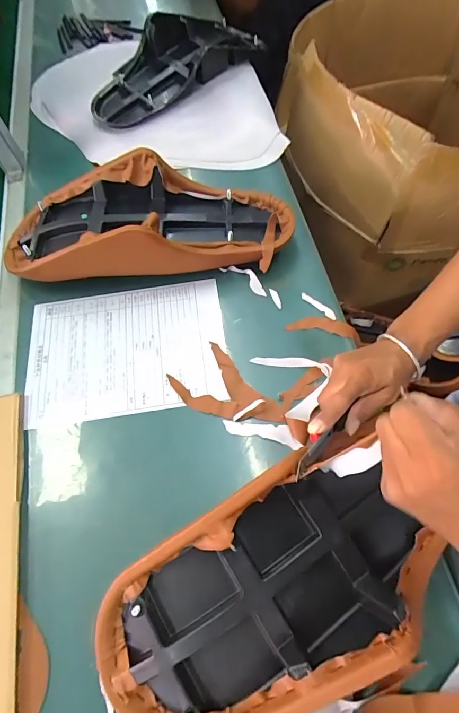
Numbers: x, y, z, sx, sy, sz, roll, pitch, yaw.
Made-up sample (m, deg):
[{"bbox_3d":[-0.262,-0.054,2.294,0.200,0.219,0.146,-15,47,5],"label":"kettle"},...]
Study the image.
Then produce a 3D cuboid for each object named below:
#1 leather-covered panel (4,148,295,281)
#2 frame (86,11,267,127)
[{"bbox_3d":[-0.134,-0.212,0.602,0.446,0.118,0.166,-2,63,2],"label":"leather-covered panel"},{"bbox_3d":[-0.110,-0.636,0.818,0.427,0.105,0.161,-39,68,-15],"label":"frame"}]

